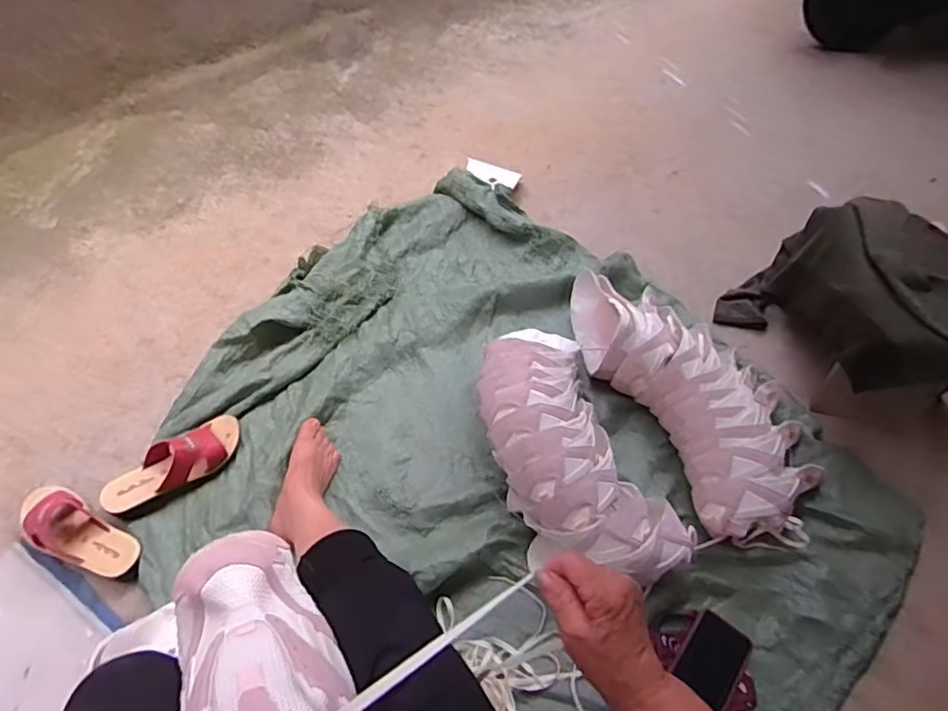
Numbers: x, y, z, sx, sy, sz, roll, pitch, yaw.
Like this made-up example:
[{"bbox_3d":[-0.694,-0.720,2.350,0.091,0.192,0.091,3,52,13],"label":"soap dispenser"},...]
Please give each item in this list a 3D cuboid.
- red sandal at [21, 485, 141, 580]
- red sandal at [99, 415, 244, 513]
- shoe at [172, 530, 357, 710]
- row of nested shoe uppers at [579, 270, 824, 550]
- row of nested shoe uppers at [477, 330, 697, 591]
[{"bbox_3d":[-0.609,0.272,0.881,0.227,0.058,0.085,25,55,17],"label":"red sandal"},{"bbox_3d":[-0.500,0.175,0.960,0.228,0.068,0.089,-31,59,-24],"label":"red sandal"},{"bbox_3d":[-0.180,0.264,0.489,0.117,0.087,0.248,-25,49,-20],"label":"shoe"},{"bbox_3d":[0.387,0.057,1.047,0.241,0.143,0.583,-19,55,-16],"label":"row of nested shoe uppers"},{"bbox_3d":[0.140,0.168,0.948,0.202,0.144,0.449,-20,60,-18],"label":"row of nested shoe uppers"}]

